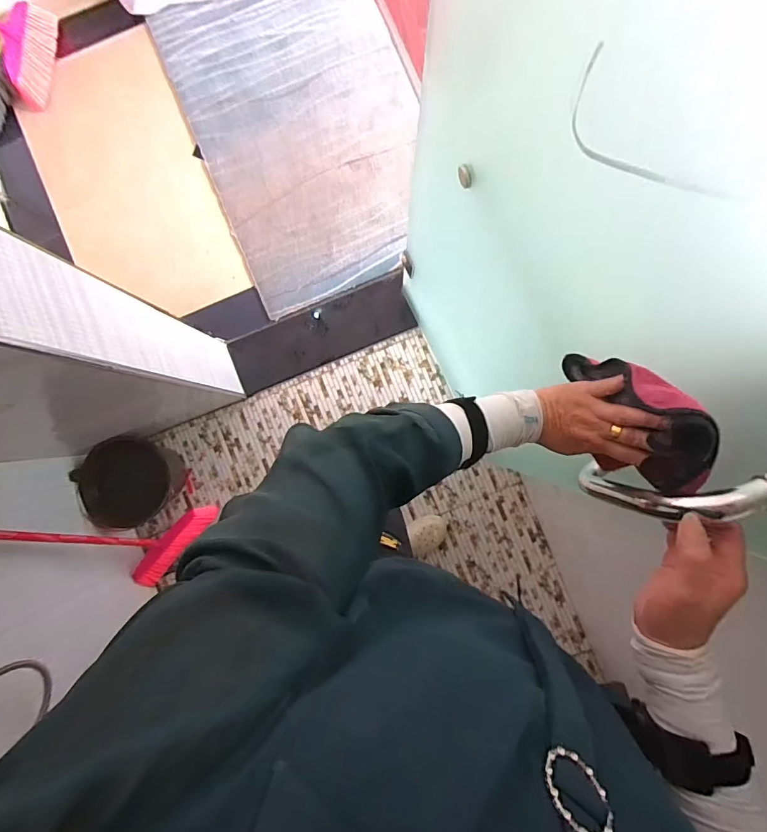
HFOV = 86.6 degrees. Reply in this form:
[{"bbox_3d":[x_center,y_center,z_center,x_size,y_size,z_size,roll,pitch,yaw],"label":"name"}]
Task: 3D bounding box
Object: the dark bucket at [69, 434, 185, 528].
[{"bbox_3d":[-0.782,0.199,1.295,0.236,0.192,0.265,-25,88,0],"label":"dark bucket"}]

